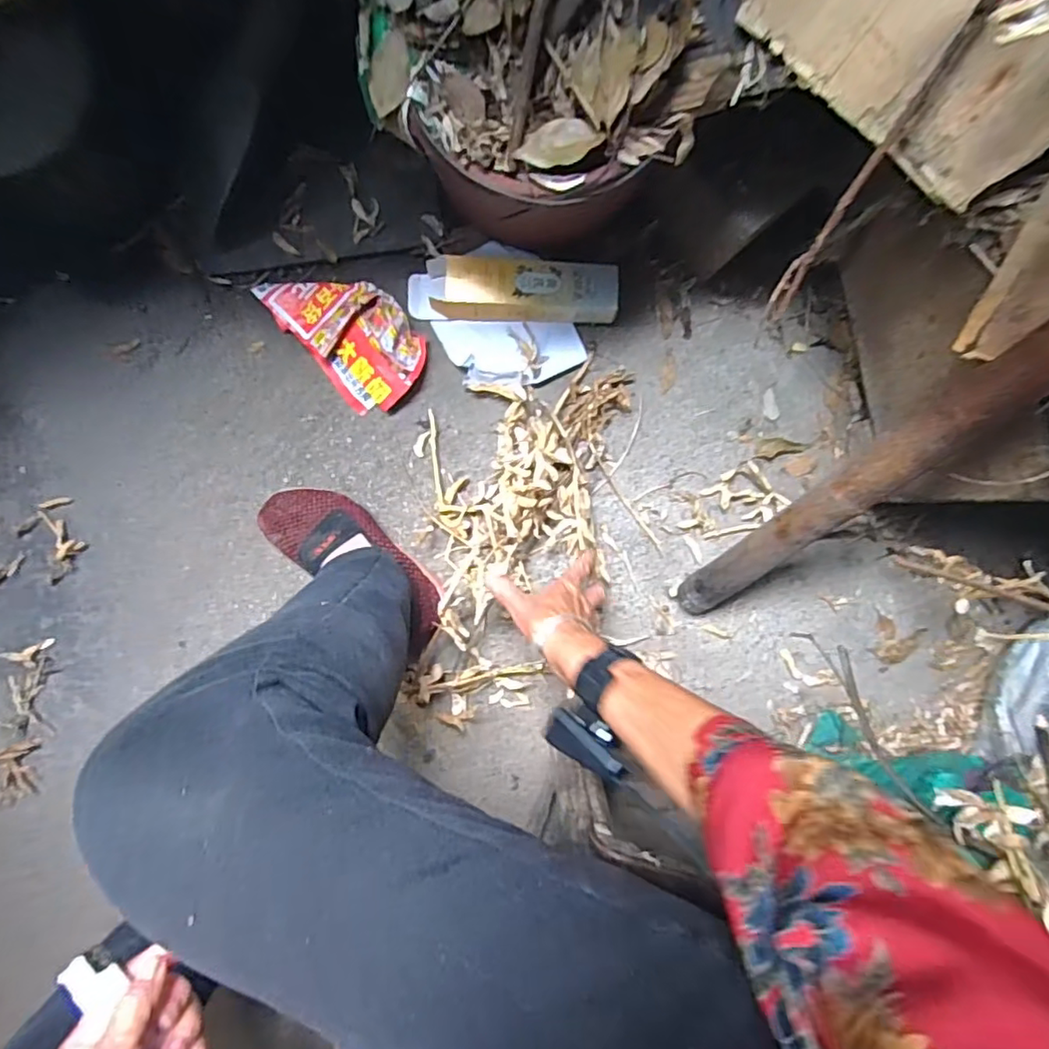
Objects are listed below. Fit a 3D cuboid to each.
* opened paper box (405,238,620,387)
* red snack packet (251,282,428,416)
[{"bbox_3d":[-0.013,-0.231,0.675,0.225,0.039,0.140,-1,93,-2],"label":"opened paper box"},{"bbox_3d":[-0.199,-0.221,0.673,0.115,0.036,0.193,-42,94,1],"label":"red snack packet"}]

